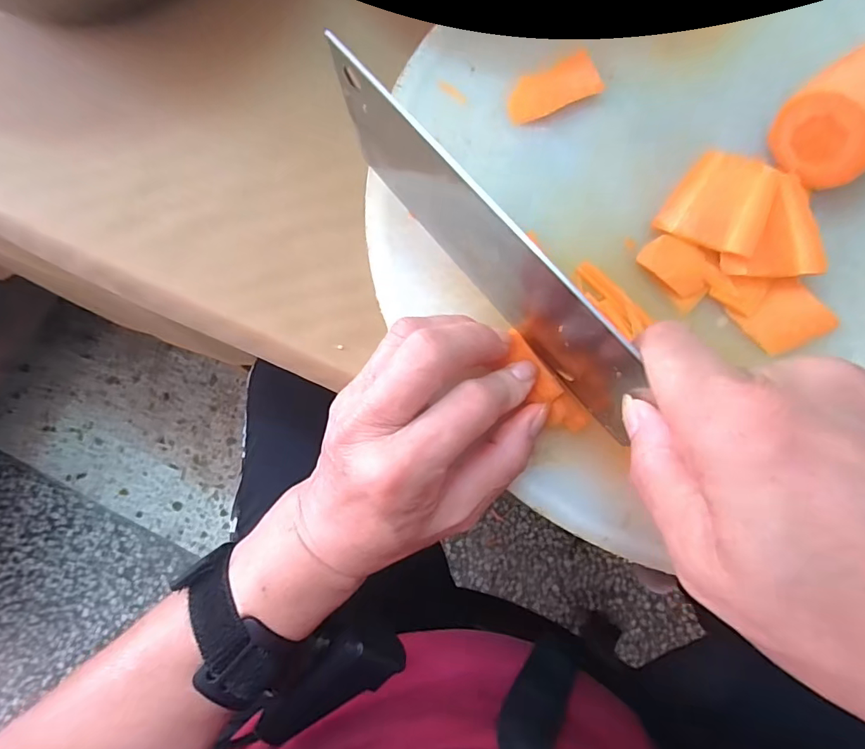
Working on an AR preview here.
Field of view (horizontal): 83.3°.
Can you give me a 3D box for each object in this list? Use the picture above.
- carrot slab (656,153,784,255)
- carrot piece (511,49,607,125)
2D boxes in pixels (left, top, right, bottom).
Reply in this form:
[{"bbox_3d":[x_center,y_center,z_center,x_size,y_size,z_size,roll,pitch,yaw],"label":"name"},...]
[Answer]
[{"bbox_3d":[0.135,-0.081,0.225,0.042,0.006,0.048,31,85,23],"label":"carrot slab"},{"bbox_3d":[0.061,-0.147,0.250,0.047,0.006,0.024,-23,79,-3],"label":"carrot piece"}]

